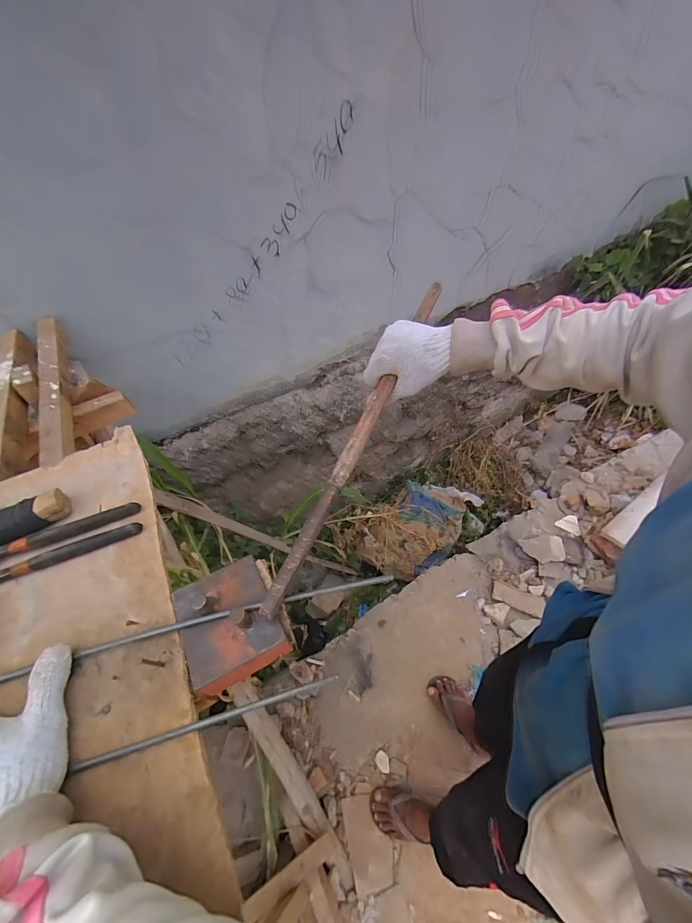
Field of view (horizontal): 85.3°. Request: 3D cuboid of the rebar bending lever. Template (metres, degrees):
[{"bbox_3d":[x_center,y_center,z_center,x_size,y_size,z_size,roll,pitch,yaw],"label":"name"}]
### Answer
[{"bbox_3d":[0.035,-0.064,0.481,0.019,0.026,0.548,19,60,15],"label":"rebar bending lever"}]

